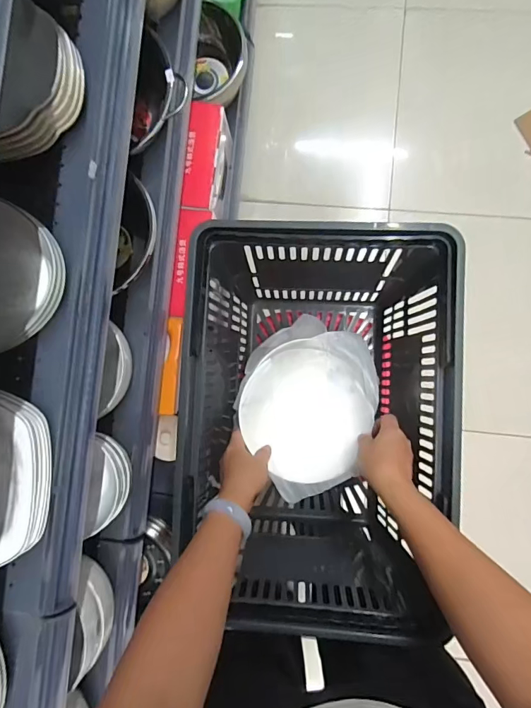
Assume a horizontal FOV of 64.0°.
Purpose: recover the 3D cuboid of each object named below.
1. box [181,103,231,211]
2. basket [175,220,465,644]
[{"bbox_3d":[-0.135,-0.448,1.016,0.075,0.151,0.249,4,87,4],"label":"box"},{"bbox_3d":[0.068,0.084,0.614,0.322,0.256,0.467,3,87,4],"label":"basket"}]

